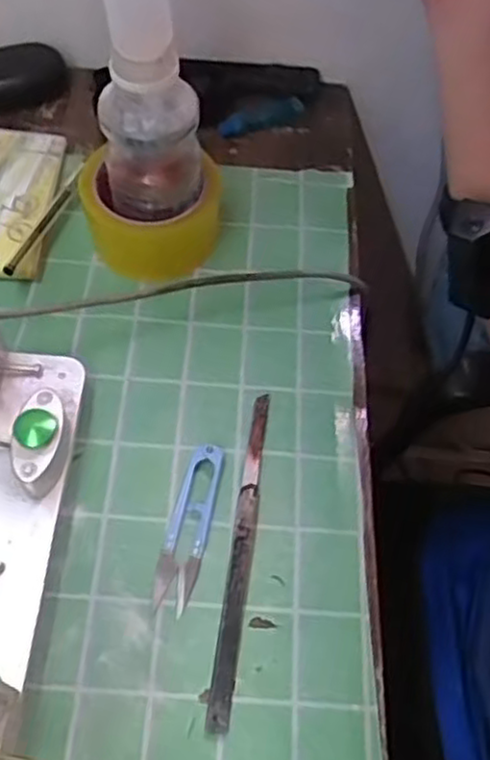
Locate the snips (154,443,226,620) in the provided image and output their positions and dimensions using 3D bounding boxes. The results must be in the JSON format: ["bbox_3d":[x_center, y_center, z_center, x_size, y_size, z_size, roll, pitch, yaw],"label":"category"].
[{"bbox_3d":[-0.032,0.085,0.420,0.024,0.008,0.101,13,61,4],"label":"snips"}]

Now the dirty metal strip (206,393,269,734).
[{"bbox_3d":[-0.002,0.098,0.417,0.013,0.007,0.195,8,60,1],"label":"dirty metal strip"}]

